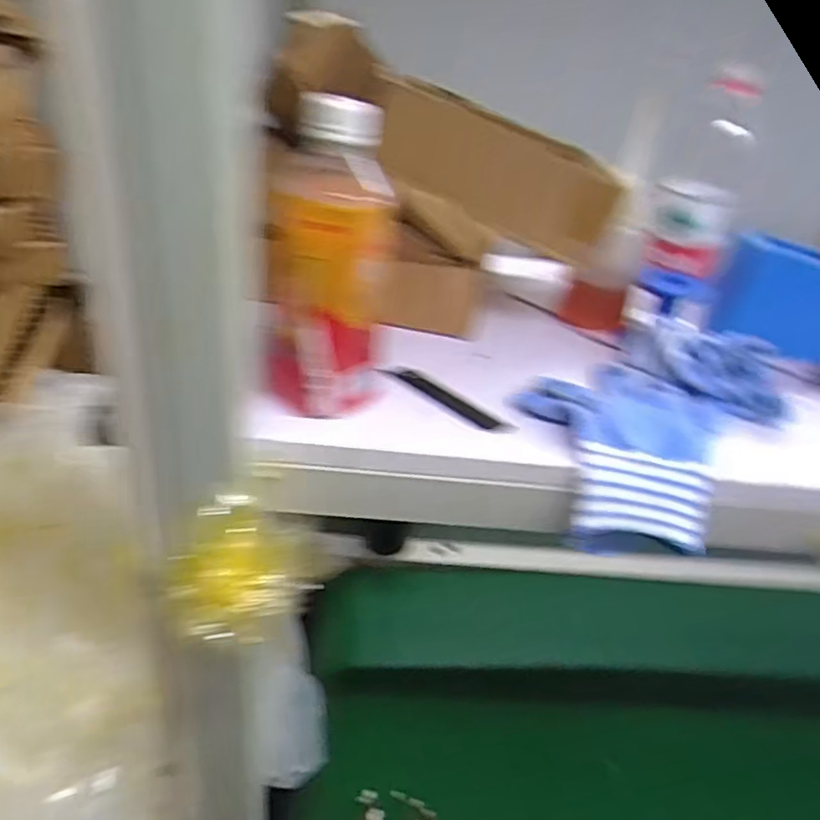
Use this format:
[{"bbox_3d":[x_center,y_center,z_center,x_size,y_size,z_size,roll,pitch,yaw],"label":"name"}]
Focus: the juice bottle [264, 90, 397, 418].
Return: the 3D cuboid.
[{"bbox_3d":[-0.048,-0.087,0.400,0.070,0.174,0.057,4,32,-6],"label":"juice bottle"}]

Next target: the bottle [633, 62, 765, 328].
[{"bbox_3d":[0.249,-0.176,0.580,0.074,0.210,0.087,20,34,19],"label":"bottle"}]

